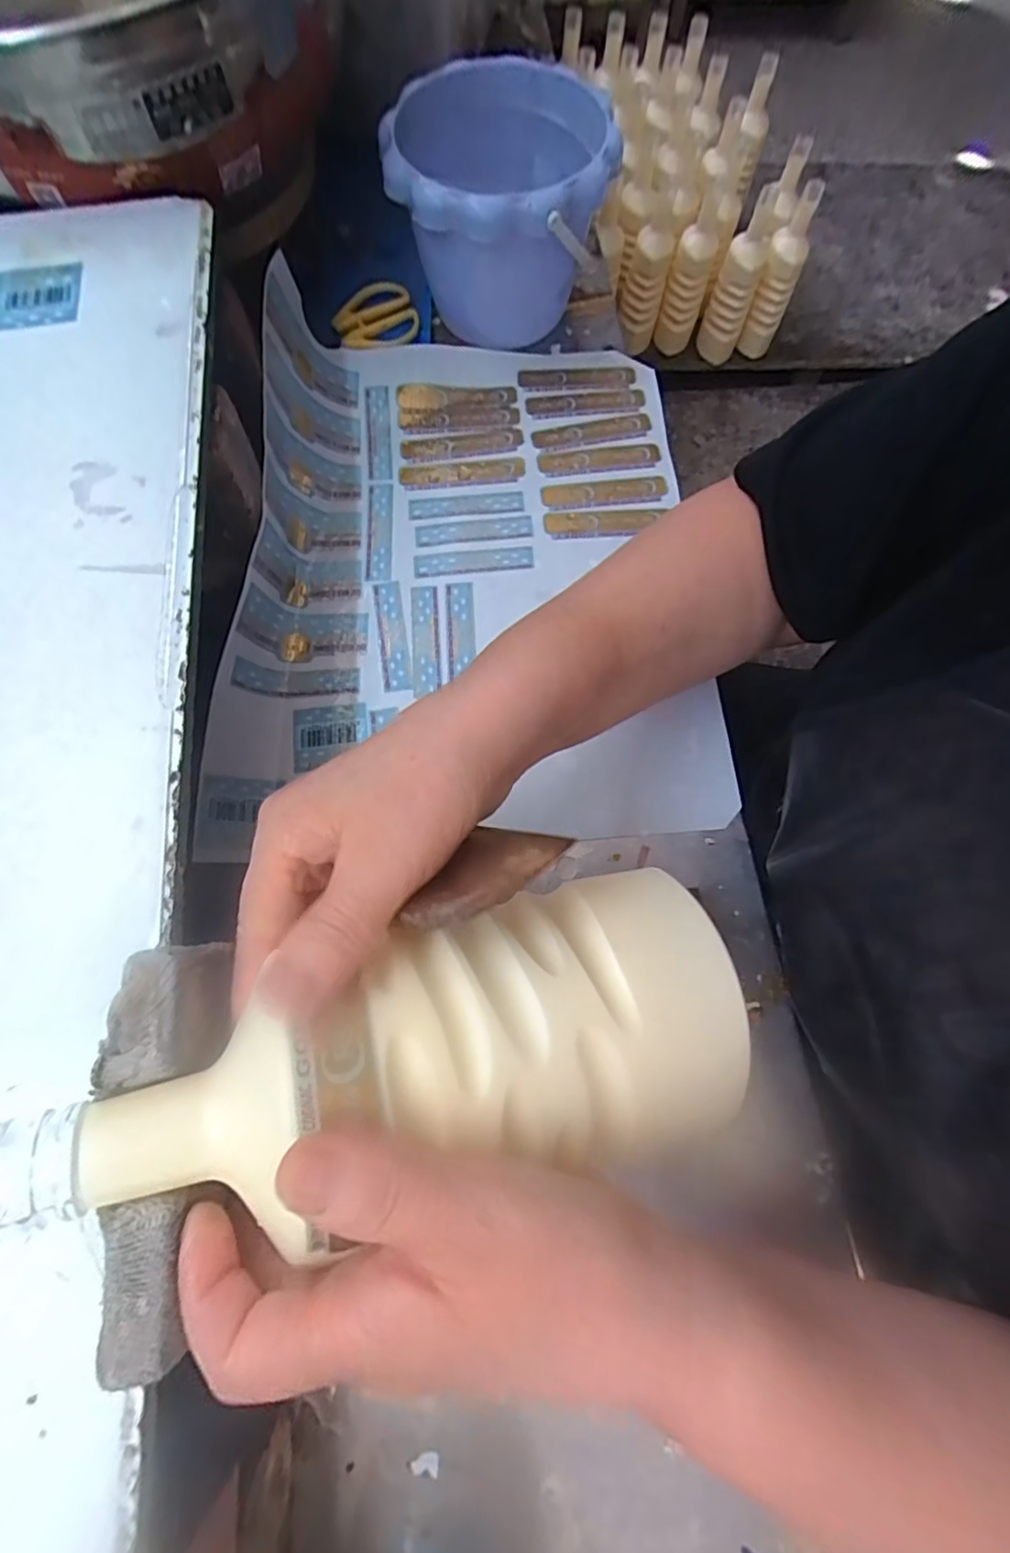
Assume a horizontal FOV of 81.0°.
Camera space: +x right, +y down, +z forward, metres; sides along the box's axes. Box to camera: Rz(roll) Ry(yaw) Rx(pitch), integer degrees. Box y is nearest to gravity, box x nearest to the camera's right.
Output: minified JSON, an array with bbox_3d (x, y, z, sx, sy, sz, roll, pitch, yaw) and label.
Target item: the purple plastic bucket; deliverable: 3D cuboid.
[{"bbox_3d":[-0.008,-0.402,0.429,0.139,0.122,0.172,-11,73,-7],"label":"purple plastic bucket"}]

